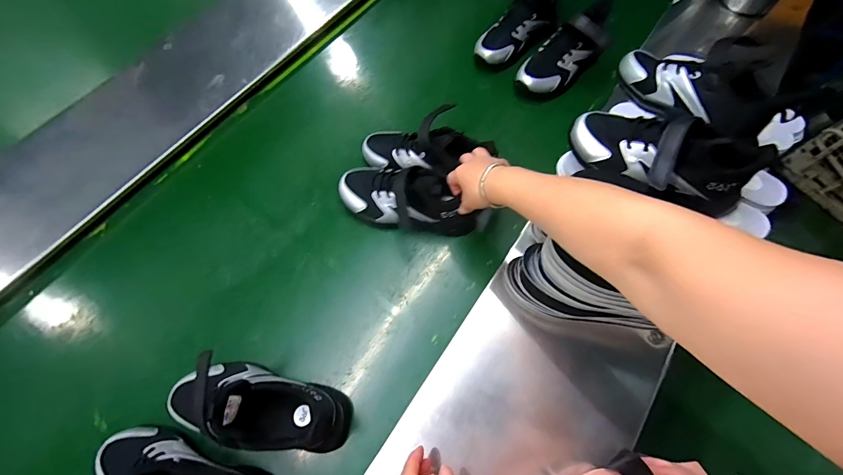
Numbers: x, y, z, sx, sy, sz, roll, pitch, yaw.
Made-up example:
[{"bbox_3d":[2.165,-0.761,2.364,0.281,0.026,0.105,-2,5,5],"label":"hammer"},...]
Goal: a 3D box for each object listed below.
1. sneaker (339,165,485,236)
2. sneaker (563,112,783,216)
[{"bbox_3d":[-0.021,-0.055,0.536,0.217,0.086,0.096,15,68,6],"label":"sneaker"},{"bbox_3d":[0.281,-0.092,0.439,0.206,0.102,0.103,25,69,23],"label":"sneaker"}]

